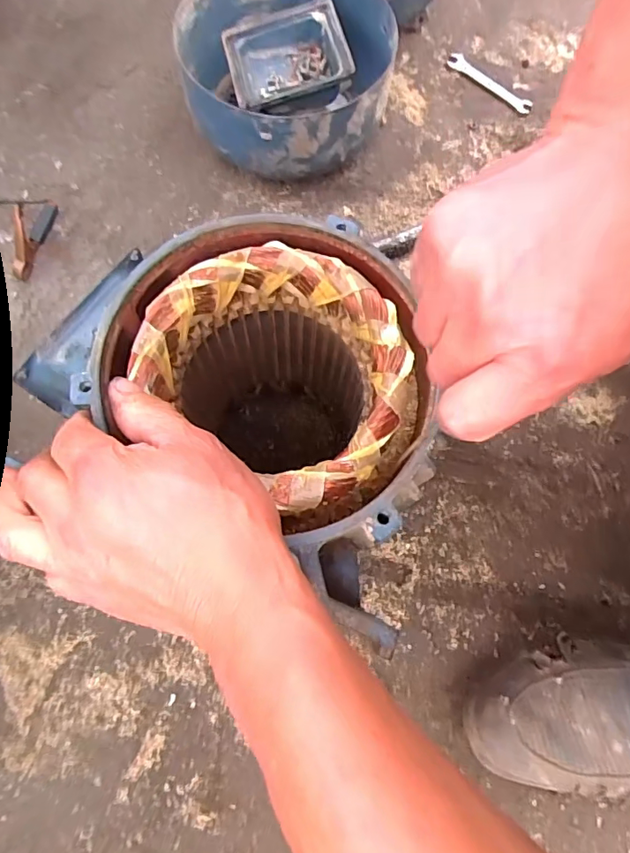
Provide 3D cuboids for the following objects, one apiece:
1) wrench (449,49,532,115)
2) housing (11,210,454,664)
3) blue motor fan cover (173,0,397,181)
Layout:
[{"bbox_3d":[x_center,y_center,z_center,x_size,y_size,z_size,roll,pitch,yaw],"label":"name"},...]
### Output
[{"bbox_3d":[0.209,-0.412,0.612,0.118,0.005,0.024,41,76,11],"label":"wrench"},{"bbox_3d":[-0.010,0.006,0.385,0.207,0.246,0.166,36,75,9],"label":"housing"},{"bbox_3d":[-0.028,-0.369,0.545,0.212,0.099,0.218,-30,73,-9],"label":"blue motor fan cover"}]

